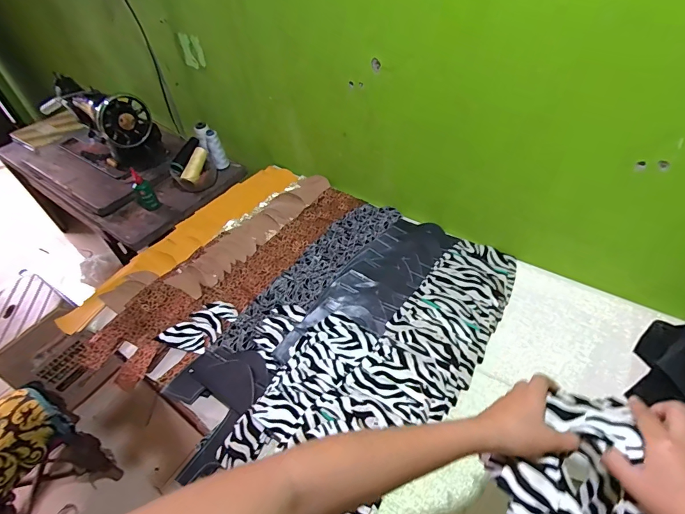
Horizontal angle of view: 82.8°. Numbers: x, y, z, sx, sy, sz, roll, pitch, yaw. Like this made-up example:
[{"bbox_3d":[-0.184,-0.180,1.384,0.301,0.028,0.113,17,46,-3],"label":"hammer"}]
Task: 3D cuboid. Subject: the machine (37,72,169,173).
[{"bbox_3d":[-0.718,-0.395,1.165,0.367,0.222,0.147,24,54,26],"label":"machine"}]

